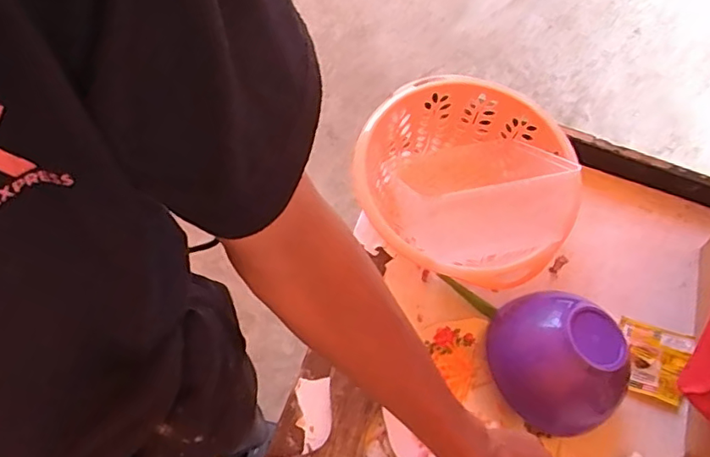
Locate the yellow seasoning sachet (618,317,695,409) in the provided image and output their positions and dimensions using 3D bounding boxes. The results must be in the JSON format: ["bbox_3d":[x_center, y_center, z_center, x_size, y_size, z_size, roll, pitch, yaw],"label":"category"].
[{"bbox_3d":[0.331,0.147,0.623,0.077,0.010,0.078,20,68,6],"label":"yellow seasoning sachet"}]

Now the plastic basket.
[{"bbox_3d":[0.122,-0.051,0.652,0.243,0.093,0.226,1,67,-2],"label":"plastic basket"}]

